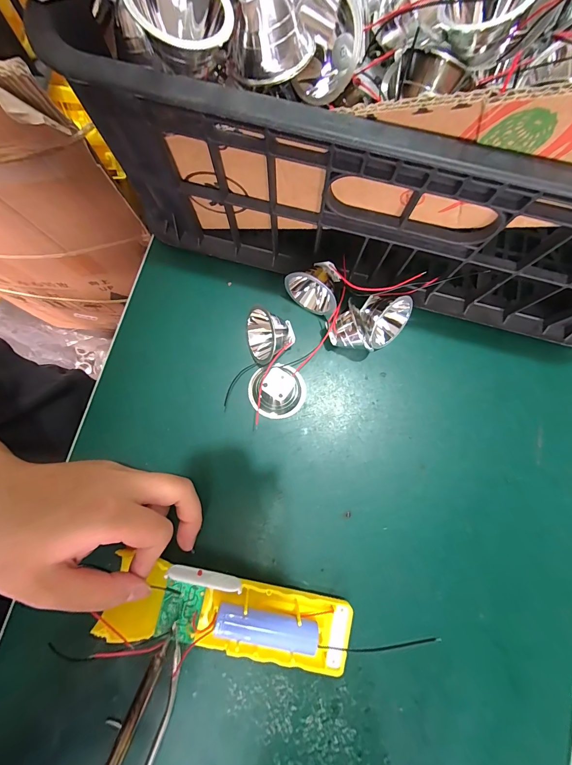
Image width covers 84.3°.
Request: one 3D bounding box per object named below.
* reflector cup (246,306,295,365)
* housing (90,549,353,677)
[{"bbox_3d":[-0.012,-0.036,0.250,0.036,0.031,0.039,0,80,1],"label":"reflector cup"},{"bbox_3d":[-0.036,0.155,0.209,0.159,0.023,0.047,12,80,-5],"label":"housing"}]

